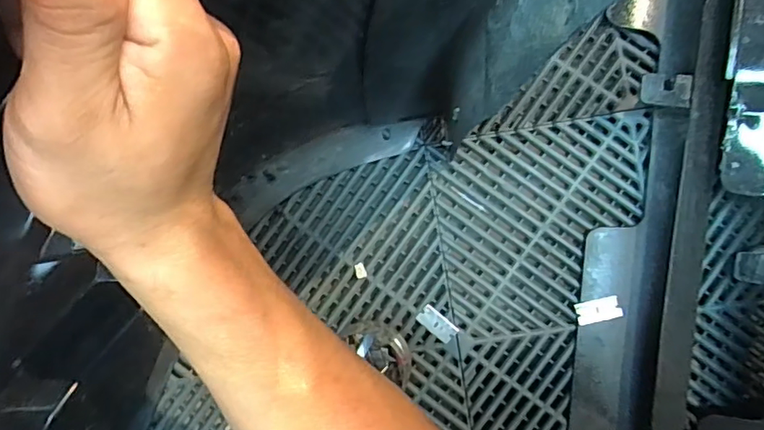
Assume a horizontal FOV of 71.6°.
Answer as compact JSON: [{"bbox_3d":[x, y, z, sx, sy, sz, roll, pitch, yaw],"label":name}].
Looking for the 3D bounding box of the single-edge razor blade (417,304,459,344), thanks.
[{"bbox_3d":[0.055,0.108,0.522,0.039,0.007,0.021,40,92,5],"label":"single-edge razor blade"}]

